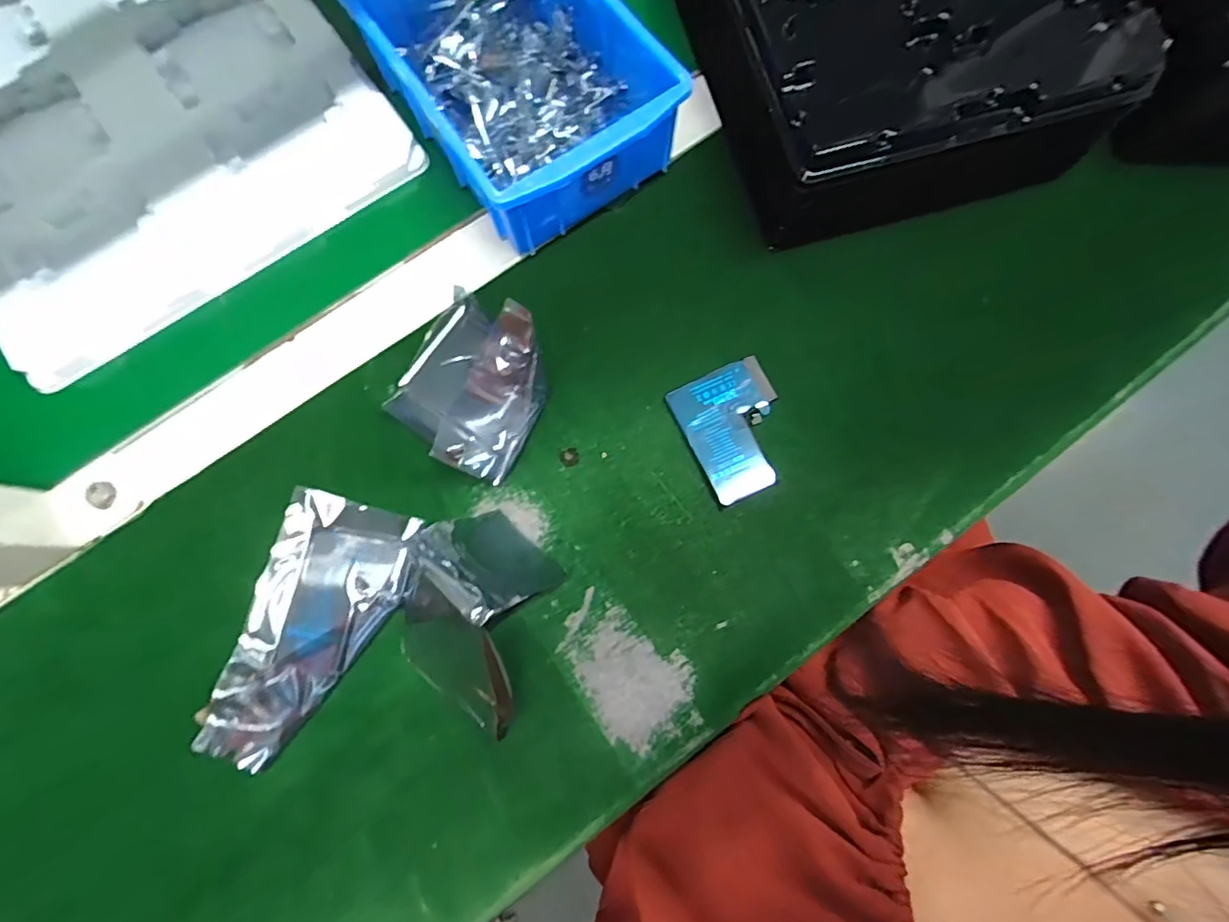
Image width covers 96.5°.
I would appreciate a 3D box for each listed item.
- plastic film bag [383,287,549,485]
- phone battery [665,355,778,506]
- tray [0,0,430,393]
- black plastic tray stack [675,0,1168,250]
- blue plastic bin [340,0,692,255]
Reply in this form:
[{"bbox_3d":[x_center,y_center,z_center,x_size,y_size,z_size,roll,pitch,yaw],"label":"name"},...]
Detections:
[{"bbox_3d":[-0.084,-0.048,0.313,0.089,0.045,0.093,29,80,5],"label":"plastic film bag"},{"bbox_3d":[0.073,-0.019,0.325,0.058,0.007,0.075,-25,80,-5],"label":"phone battery"},{"bbox_3d":[-0.331,-0.250,0.375,0.274,0.016,0.326,-36,81,-7],"label":"tray"},{"bbox_3d":[0.164,-0.294,0.342,0.209,0.078,0.261,-15,79,-3],"label":"black plastic tray stack"},{"bbox_3d":[-0.061,-0.241,0.341,0.130,0.063,0.196,-34,81,-6],"label":"blue plastic bin"}]

